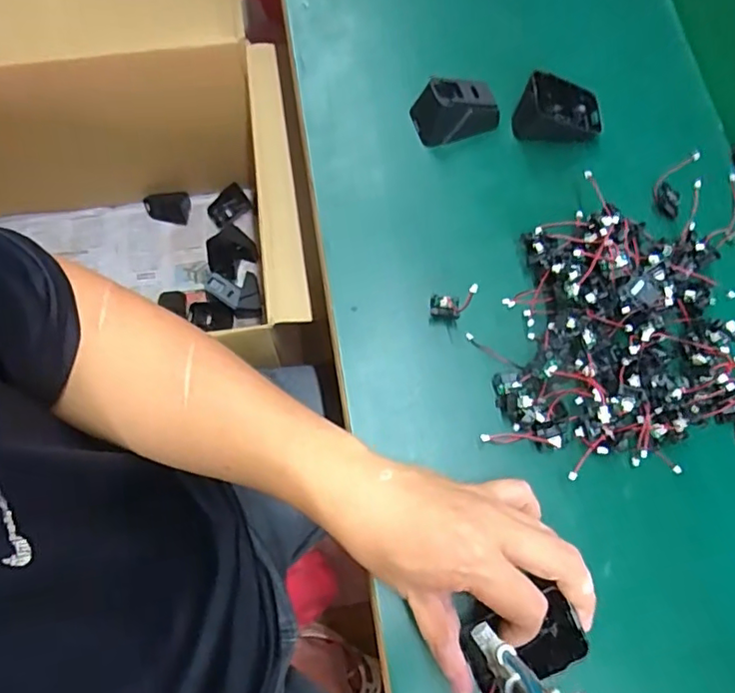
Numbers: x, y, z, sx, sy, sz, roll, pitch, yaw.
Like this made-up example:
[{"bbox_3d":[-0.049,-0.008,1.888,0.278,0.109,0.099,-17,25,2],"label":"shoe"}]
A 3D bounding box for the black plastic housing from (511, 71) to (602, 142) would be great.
[{"bbox_3d":[0.155,-0.193,0.457,0.071,0.042,0.043,-3,73,-2],"label":"black plastic housing"}]

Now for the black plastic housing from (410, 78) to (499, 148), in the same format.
[{"bbox_3d":[0.072,-0.192,0.458,0.065,0.039,0.037,-17,74,-6],"label":"black plastic housing"}]

